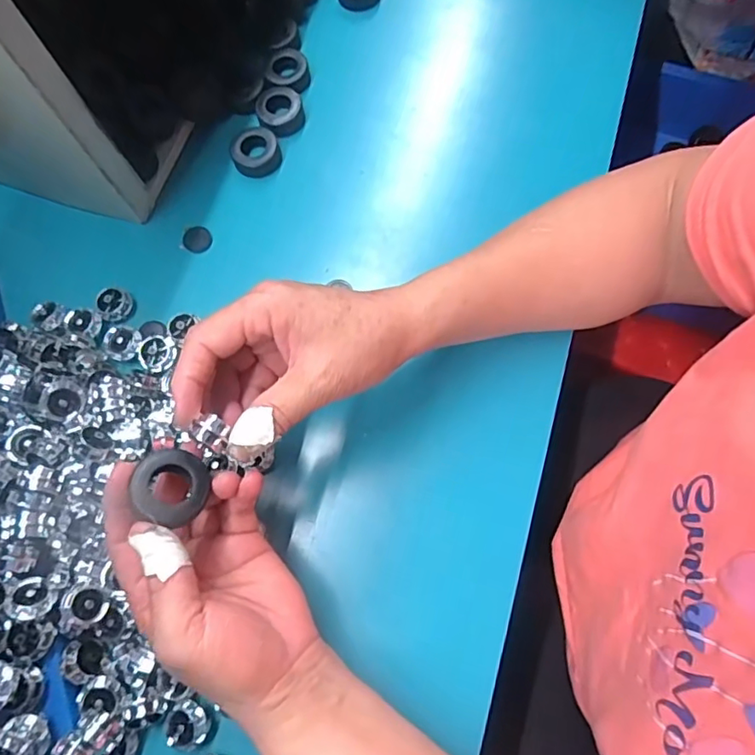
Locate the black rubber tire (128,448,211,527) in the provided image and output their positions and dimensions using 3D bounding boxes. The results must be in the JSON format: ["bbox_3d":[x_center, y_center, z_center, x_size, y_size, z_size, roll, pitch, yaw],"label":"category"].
[{"bbox_3d":[-0.103,0.054,0.280,0.032,0.014,0.035,30,55,-13],"label":"black rubber tire"}]

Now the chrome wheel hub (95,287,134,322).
[{"bbox_3d":[-0.186,-0.052,0.398,0.022,0.008,0.022,0,72,0],"label":"chrome wheel hub"}]

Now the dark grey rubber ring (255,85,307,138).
[{"bbox_3d":[-0.078,-0.212,0.447,0.036,0.017,0.041,-30,75,-9],"label":"dark grey rubber ring"}]

